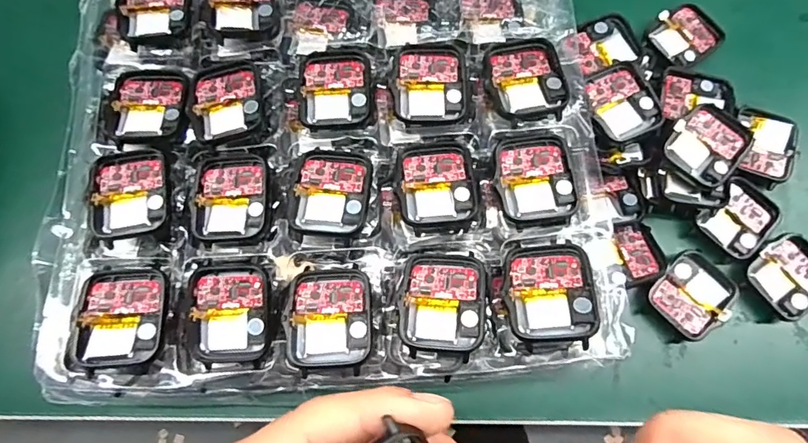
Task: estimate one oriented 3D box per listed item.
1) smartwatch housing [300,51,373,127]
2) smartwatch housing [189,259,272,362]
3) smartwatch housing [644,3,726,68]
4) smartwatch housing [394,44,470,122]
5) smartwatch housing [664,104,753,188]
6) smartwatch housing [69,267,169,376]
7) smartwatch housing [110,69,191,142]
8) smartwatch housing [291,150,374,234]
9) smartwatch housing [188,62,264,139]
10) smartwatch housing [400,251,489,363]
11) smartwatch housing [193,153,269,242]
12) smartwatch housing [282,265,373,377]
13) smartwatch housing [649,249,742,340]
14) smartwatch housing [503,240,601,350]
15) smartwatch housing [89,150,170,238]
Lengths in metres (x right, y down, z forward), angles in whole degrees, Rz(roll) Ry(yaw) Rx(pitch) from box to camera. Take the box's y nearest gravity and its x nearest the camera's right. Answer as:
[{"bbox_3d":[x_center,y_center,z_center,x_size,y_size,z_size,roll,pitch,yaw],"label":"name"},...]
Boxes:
[{"bbox_3d":[-0.035,-0.070,0.246,0.037,0.005,0.042,-2,75,1],"label":"smartwatch housing"},{"bbox_3d":[-0.079,0.041,0.215,0.036,0.011,0.044,-1,75,1],"label":"smartwatch housing"},{"bbox_3d":[0.177,-0.117,0.301,0.041,0.013,0.036,-32,76,-7],"label":"smartwatch housing"},{"bbox_3d":[0.014,-0.072,0.246,0.037,0.011,0.042,2,75,2],"label":"smartwatch housing"},{"bbox_3d":[0.169,-0.044,0.259,0.037,0.005,0.043,40,86,10],"label":"smartwatch housing"},{"bbox_3d":[-0.126,0.042,0.209,0.036,0.009,0.044,-1,75,1],"label":"smartwatch housing"},{"bbox_3d":[-0.130,-0.061,0.244,0.040,0.007,0.043,-2,75,1],"label":"smartwatch housing"},{"bbox_3d":[-0.034,-0.015,0.226,0.036,0.009,0.042,7,75,4],"label":"smartwatch housing"},{"bbox_3d":[-0.090,-0.063,0.240,0.036,0.008,0.042,-14,75,-2],"label":"smartwatch housing"},{"bbox_3d":[0.017,0.036,0.209,0.037,0.007,0.045,4,75,3],"label":"smartwatch housing"},{"bbox_3d":[-0.084,-0.012,0.232,0.036,0.005,0.044,-1,75,1],"label":"smartwatch housing"},{"bbox_3d":[-0.033,0.043,0.209,0.037,0.006,0.044,-5,75,0],"label":"smartwatch housing"},{"bbox_3d":[0.159,0.040,0.259,0.037,0.010,0.042,40,79,11],"label":"smartwatch housing"},{"bbox_3d":[0.064,0.030,0.208,0.037,0.016,0.044,6,75,3],"label":"smartwatch housing"},{"bbox_3d":[-0.132,-0.014,0.227,0.036,0.008,0.043,-4,75,1],"label":"smartwatch housing"}]

